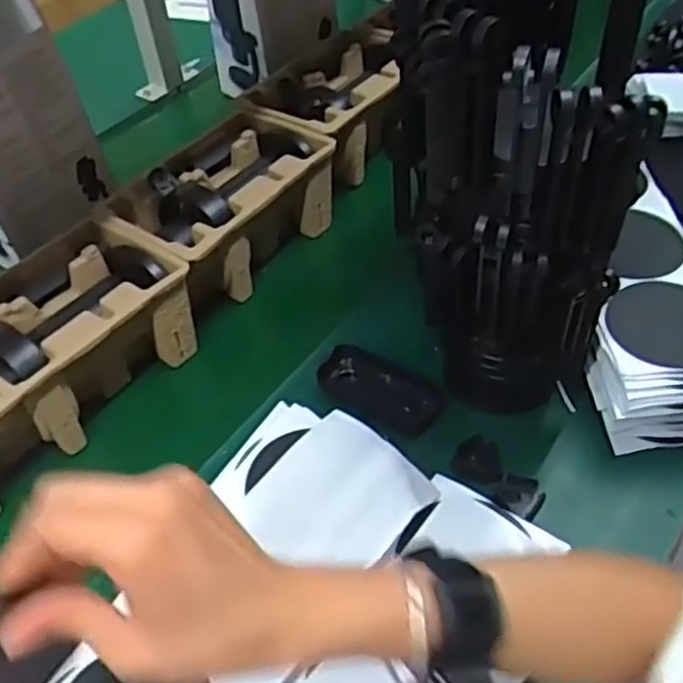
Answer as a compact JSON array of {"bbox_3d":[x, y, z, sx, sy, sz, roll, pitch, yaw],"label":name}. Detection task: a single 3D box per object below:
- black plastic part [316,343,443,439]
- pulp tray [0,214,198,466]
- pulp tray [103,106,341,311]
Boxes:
[{"bbox_3d":[0.035,0.039,0.638,0.109,0.014,0.055,26,52,26],"label":"black plastic part"},{"bbox_3d":[-0.252,0.003,0.649,0.141,0.099,0.229,31,54,29],"label":"pulp tray"},{"bbox_3d":[-0.122,-0.138,0.770,0.139,0.100,0.229,27,52,27],"label":"pulp tray"}]

